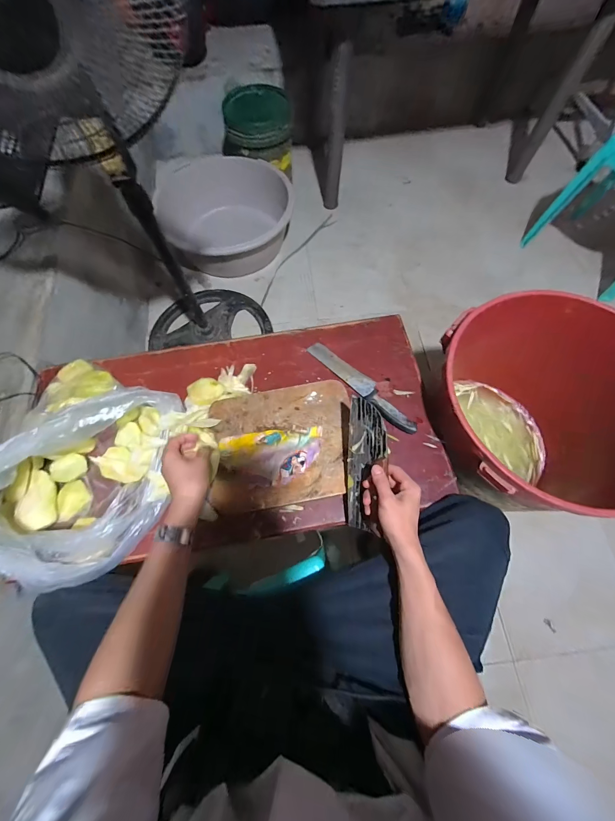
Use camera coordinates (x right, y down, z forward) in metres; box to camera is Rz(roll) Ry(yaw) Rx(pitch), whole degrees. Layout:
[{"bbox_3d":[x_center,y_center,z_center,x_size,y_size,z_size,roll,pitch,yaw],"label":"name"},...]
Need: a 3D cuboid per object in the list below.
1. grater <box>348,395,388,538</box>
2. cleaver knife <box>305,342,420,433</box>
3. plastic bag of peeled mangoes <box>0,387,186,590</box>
[{"bbox_3d":[0.099,0.092,0.517,0.012,0.079,0.224,2,90,-39],"label":"grater"},{"bbox_3d":[0.120,-0.058,0.674,0.046,0.025,0.297,-41,72,-12],"label":"cleaver knife"},{"bbox_3d":[-0.406,0.117,0.530,0.296,0.133,0.328,-3,69,2],"label":"plastic bag of peeled mangoes"}]

